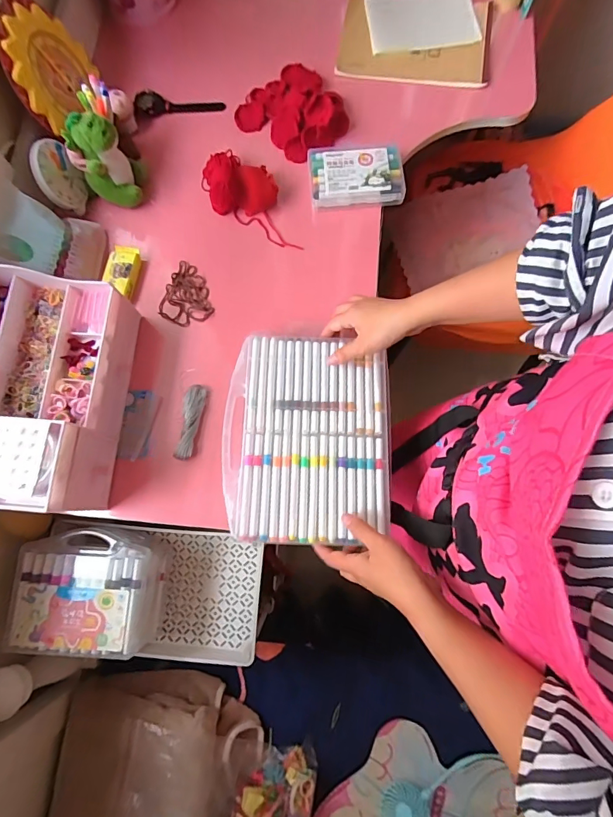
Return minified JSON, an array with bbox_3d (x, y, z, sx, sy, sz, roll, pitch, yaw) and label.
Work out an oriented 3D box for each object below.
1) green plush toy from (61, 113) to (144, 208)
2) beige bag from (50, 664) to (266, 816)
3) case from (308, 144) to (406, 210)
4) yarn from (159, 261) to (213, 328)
[{"bbox_3d":[-0.303,-0.371,0.611,0.087,0.108,0.065,-7,76,-2],"label":"green plush toy"},{"bbox_3d":[-0.240,0.649,0.620,0.327,0.119,0.399,-1,76,0],"label":"beige bag"},{"bbox_3d":[0.077,-0.370,0.638,0.142,0.033,0.100,-2,76,0],"label":"case"},{"bbox_3d":[-0.190,-0.175,0.621,0.077,0.009,0.099,-16,76,-4],"label":"yarn"}]

